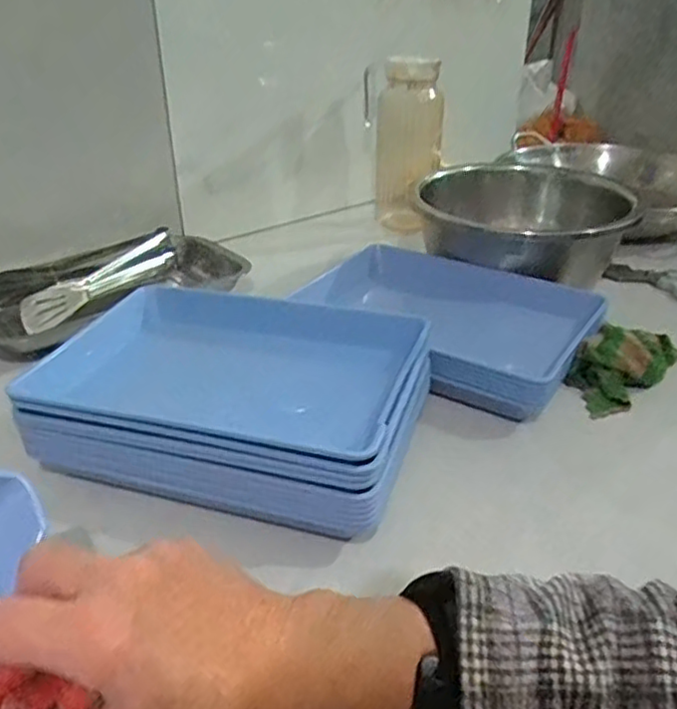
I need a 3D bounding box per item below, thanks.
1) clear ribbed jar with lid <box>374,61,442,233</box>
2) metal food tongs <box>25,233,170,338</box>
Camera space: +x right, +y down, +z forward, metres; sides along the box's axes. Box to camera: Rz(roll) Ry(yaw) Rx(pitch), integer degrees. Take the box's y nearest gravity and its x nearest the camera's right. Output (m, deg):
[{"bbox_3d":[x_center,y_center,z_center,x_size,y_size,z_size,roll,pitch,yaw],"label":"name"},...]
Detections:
[{"bbox_3d":[0.091,-0.267,0.880,0.084,0.196,0.076,1,31,2],"label":"clear ribbed jar with lid"},{"bbox_3d":[-0.260,-0.083,0.756,0.032,0.039,0.201,19,36,28],"label":"metal food tongs"}]

